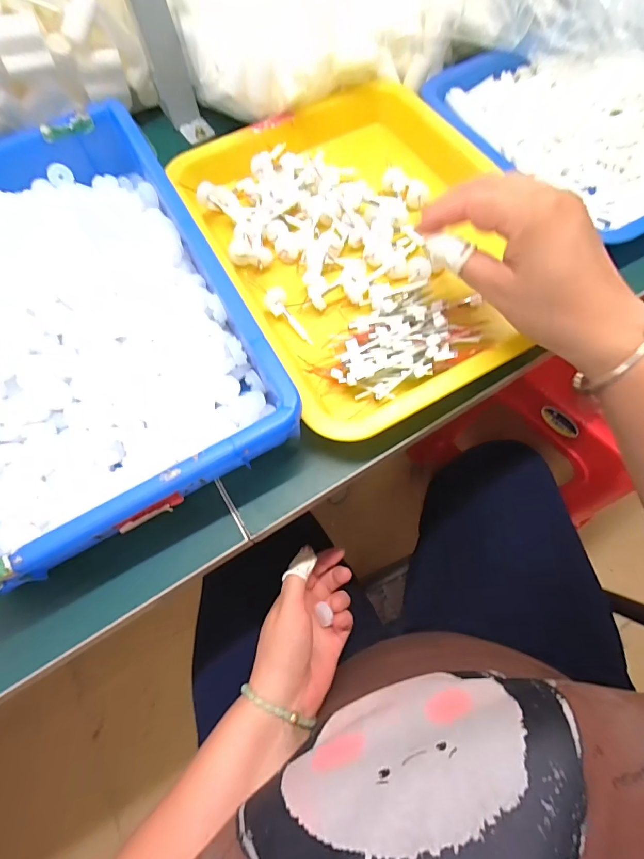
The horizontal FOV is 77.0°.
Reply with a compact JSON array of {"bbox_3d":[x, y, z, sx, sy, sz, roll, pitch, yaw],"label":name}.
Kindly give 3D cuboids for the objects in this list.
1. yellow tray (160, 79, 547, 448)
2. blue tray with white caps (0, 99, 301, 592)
[{"bbox_3d":[0.038,-0.172,0.352,0.258,0.038,0.333,-27,69,-8],"label":"yellow tray"},{"bbox_3d":[-0.199,-0.093,0.300,0.234,0.061,0.356,-28,75,-8],"label":"blue tray with white caps"}]

